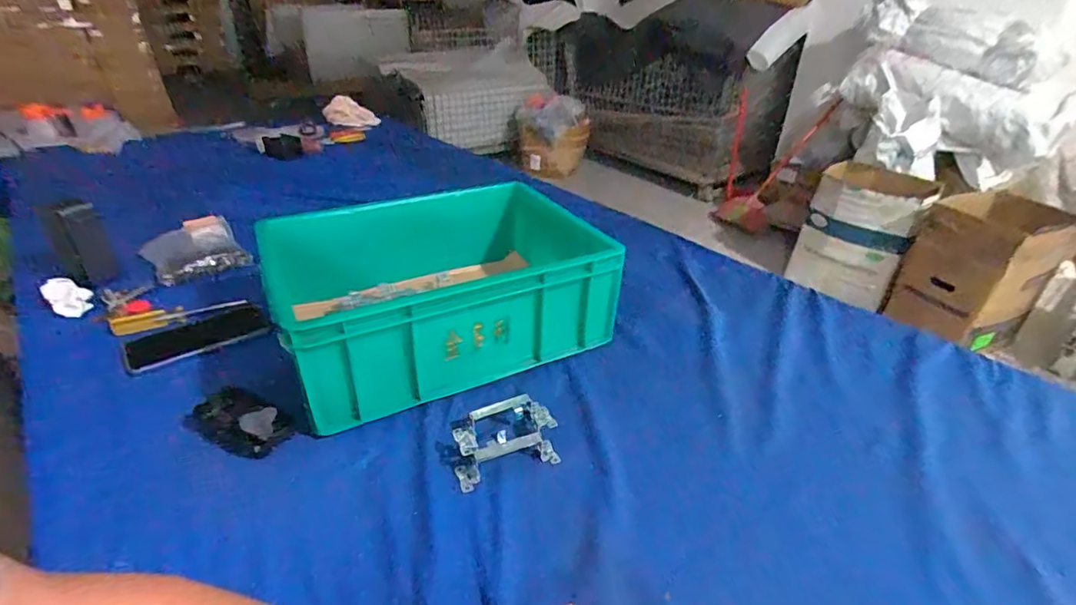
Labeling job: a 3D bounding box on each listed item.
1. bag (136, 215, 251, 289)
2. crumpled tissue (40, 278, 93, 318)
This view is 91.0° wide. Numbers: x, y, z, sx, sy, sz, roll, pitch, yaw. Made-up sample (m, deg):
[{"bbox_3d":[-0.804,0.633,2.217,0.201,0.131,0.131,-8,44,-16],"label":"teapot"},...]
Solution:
[{"bbox_3d":[-0.594,-0.093,0.914,0.144,0.032,0.206,-25,40,-37],"label":"bag"},{"bbox_3d":[-0.674,-0.010,0.758,0.058,0.037,0.049,21,36,29],"label":"crumpled tissue"}]

